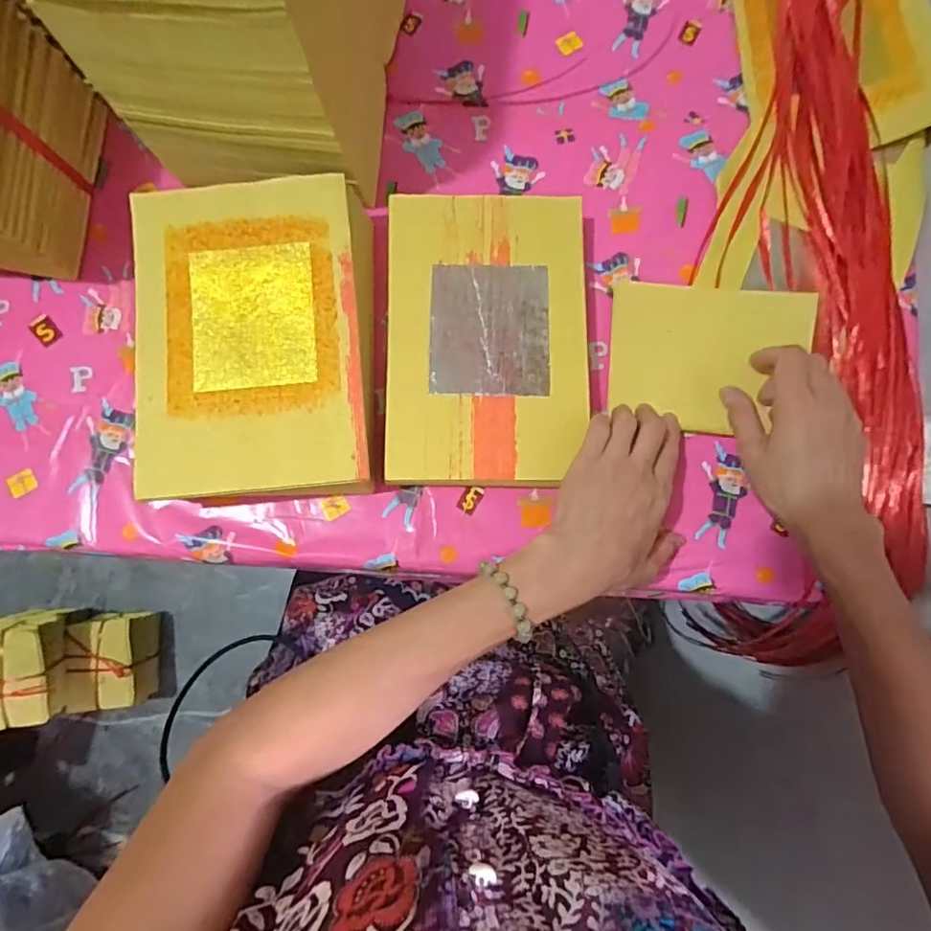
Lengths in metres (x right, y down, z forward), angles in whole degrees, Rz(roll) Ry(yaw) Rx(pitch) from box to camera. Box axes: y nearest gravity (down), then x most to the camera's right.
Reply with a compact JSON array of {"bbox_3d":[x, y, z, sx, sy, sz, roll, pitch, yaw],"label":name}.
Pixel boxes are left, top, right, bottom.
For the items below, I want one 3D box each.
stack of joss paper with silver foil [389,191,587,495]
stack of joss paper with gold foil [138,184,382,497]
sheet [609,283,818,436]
[{"bbox_3d":[0.017,-0.098,0.435,0.152,0.040,0.229,1,83,-1],"label":"stack of joss paper with silver foil"},{"bbox_3d":[-0.156,-0.091,0.421,0.167,0.055,0.231,-3,83,-1],"label":"stack of joss paper with gold foil"},{"bbox_3d":[0.193,-0.088,0.436,0.150,0.009,0.121,7,78,13],"label":"sheet"}]

